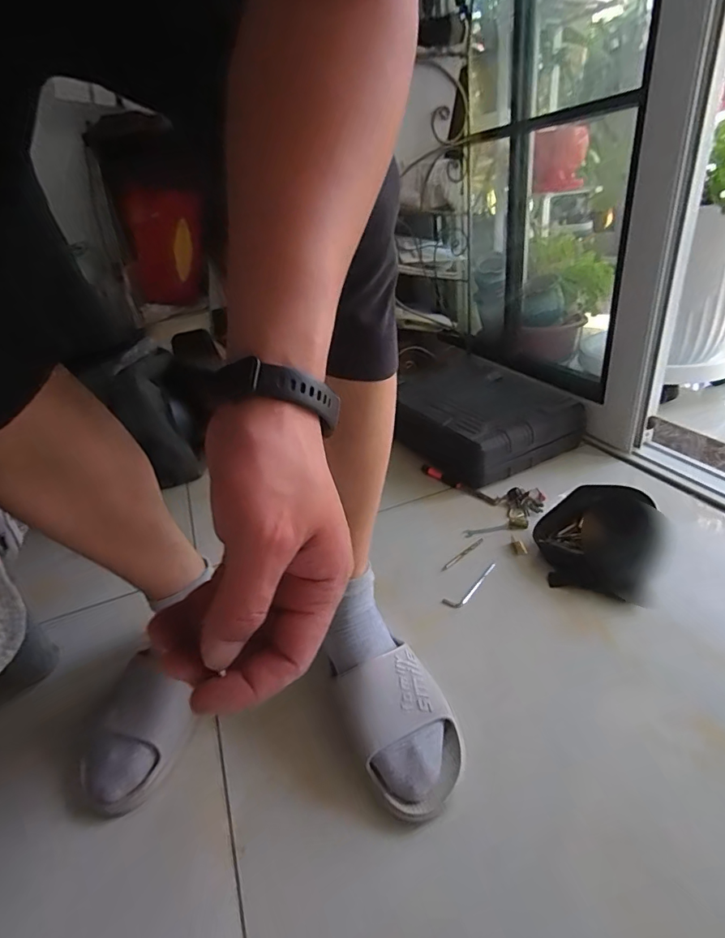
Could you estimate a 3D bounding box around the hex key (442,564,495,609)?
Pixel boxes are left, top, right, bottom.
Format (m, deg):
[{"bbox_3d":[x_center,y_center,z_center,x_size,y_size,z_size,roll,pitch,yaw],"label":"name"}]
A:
[{"bbox_3d":[0.160,0.168,0.682,0.107,0.010,0.023,-26,37,-26],"label":"hex key"}]

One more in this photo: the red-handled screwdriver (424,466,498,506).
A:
[{"bbox_3d":[0.183,0.032,0.912,0.014,0.015,0.183,-29,38,-29],"label":"red-handled screwdriver"}]

